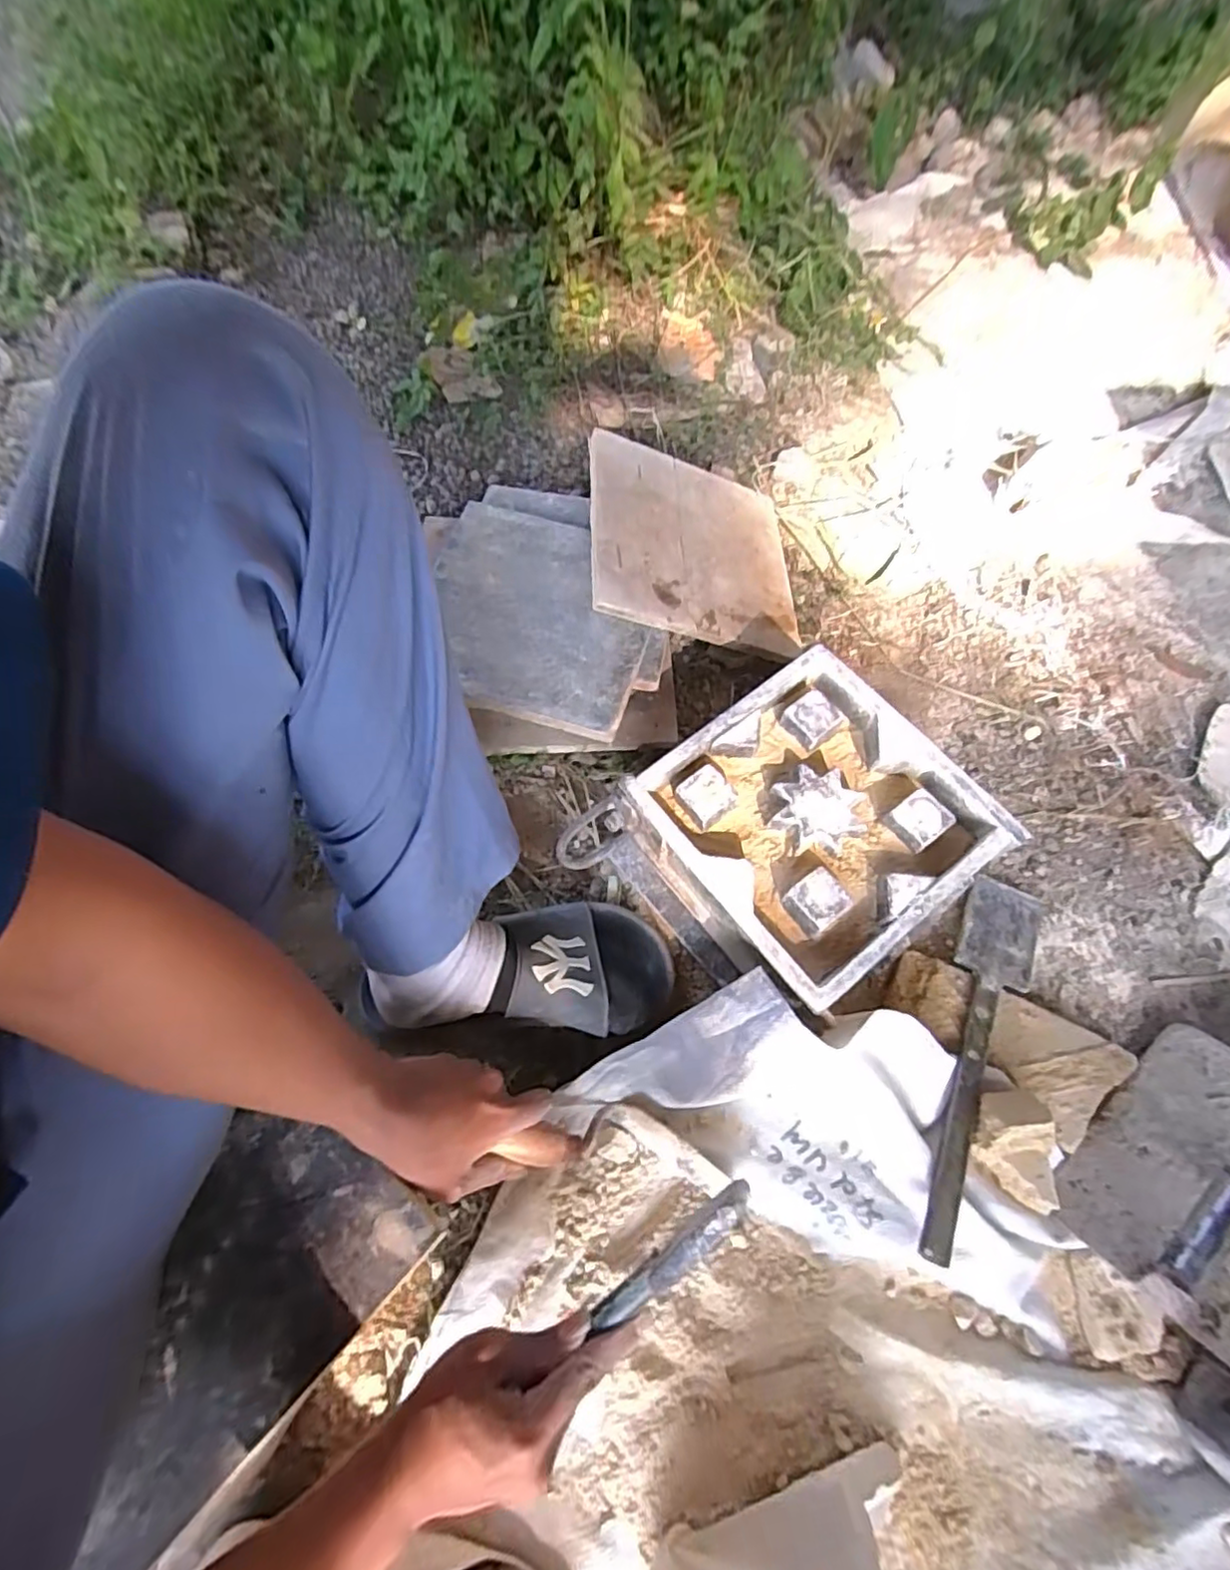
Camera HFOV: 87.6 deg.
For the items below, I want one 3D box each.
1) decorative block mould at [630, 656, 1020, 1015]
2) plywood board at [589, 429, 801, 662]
[{"bbox_3d":[0.166,0.027,0.533,0.221,0.048,0.226,-34,68,-16],"label":"decorative block mould"},{"bbox_3d":[0.091,-0.269,0.720,0.250,0.019,0.241,8,66,-25],"label":"plywood board"}]

